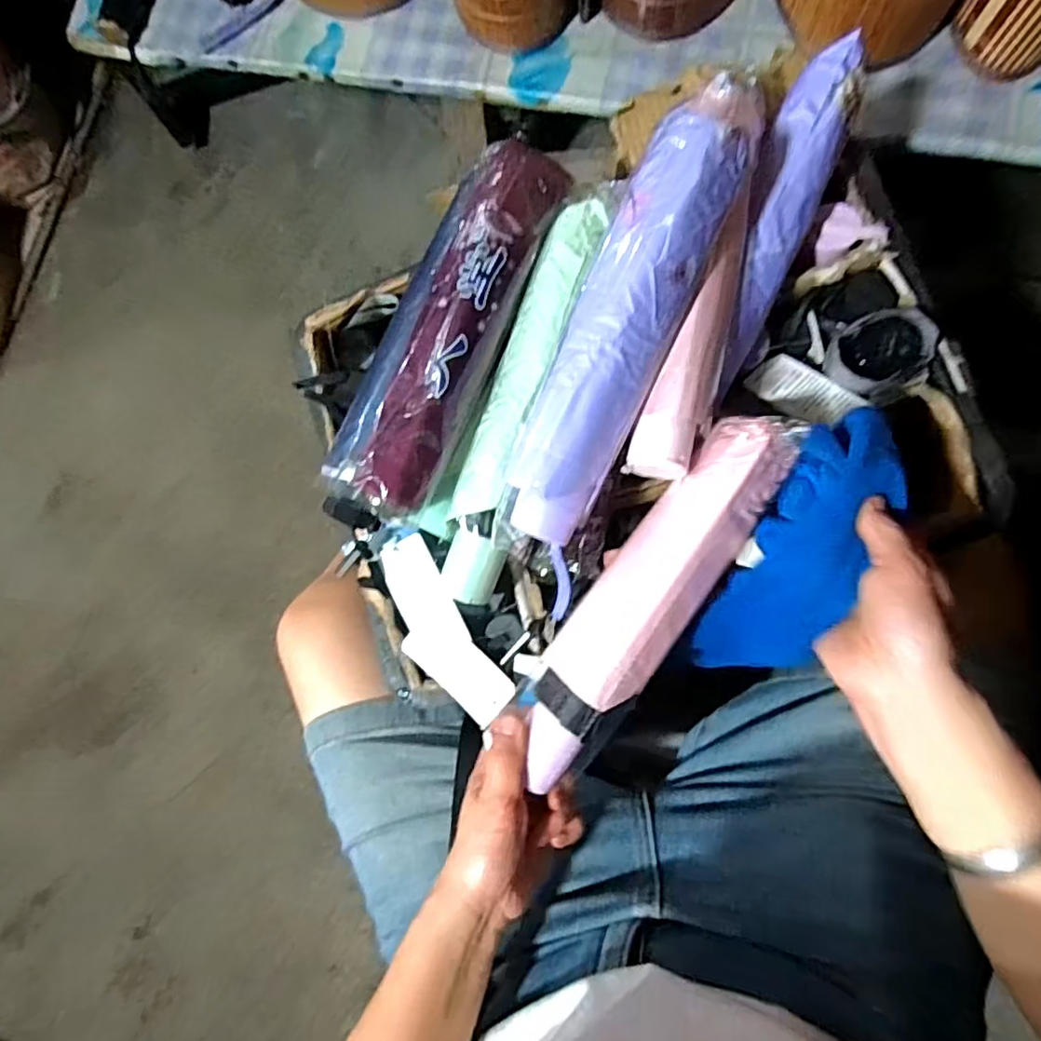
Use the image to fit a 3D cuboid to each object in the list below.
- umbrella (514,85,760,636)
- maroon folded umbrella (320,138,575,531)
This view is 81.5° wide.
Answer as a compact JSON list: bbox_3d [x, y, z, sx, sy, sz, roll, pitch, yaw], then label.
[{"bbox_3d":[0.059,-0.109,0.379,0.068,0.075,0.299,24,88,7],"label":"umbrella"},{"bbox_3d":[-0.046,-0.121,0.395,0.065,0.041,0.264,25,88,7],"label":"maroon folded umbrella"}]

